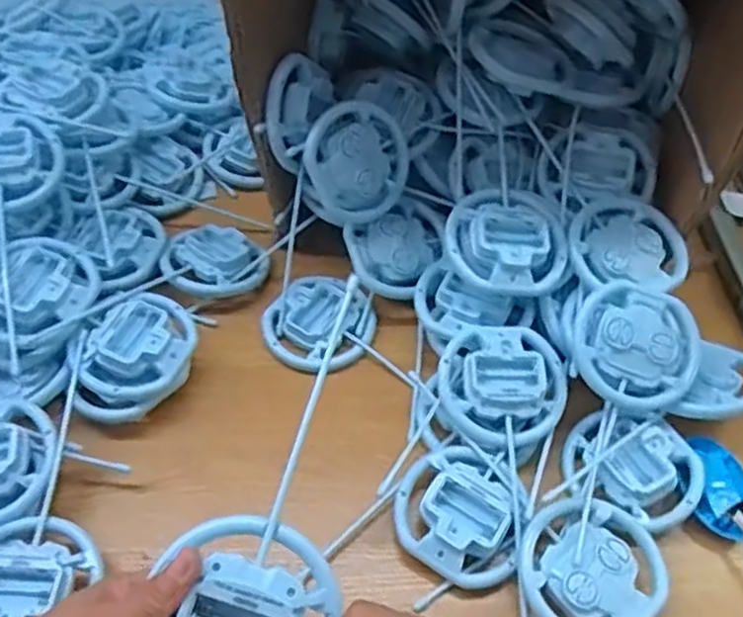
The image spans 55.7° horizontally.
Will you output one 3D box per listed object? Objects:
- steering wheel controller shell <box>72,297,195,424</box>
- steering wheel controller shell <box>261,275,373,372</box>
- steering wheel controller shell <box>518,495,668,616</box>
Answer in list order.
[{"bbox_3d":[-0.200,0.040,0.603,0.082,0.041,0.120,14,53,10],"label":"steering wheel controller shell"},{"bbox_3d":[-0.050,0.014,0.656,0.098,0.025,0.094,0,52,0],"label":"steering wheel controller shell"},{"bbox_3d":[0.156,0.192,0.506,0.098,0.035,0.097,0,52,0],"label":"steering wheel controller shell"}]

